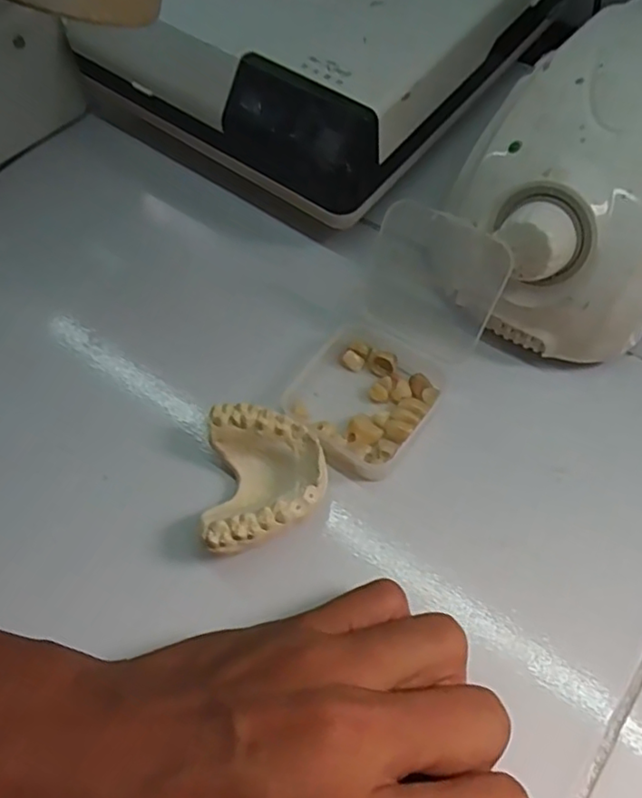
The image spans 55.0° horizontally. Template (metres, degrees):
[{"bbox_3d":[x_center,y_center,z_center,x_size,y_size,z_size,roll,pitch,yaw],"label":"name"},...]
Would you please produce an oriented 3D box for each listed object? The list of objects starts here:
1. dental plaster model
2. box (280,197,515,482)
[{"bbox_3d":[-0.021,0.032,0.246,0.045,0.021,0.056,-1,63,3],"label":"dental plaster model"},{"bbox_3d":[0.031,-0.025,0.263,0.064,0.053,0.109,26,67,16],"label":"box"}]

